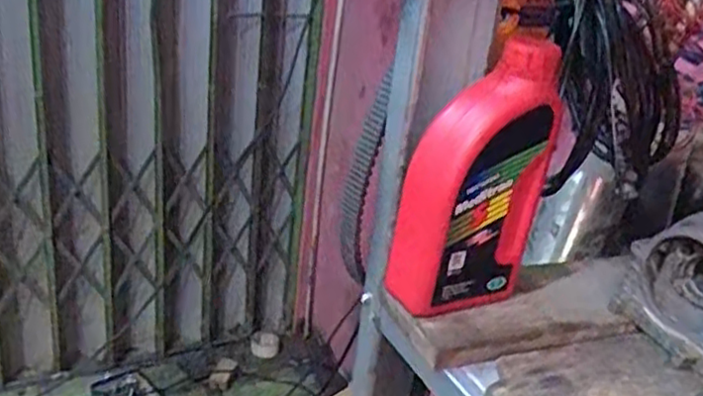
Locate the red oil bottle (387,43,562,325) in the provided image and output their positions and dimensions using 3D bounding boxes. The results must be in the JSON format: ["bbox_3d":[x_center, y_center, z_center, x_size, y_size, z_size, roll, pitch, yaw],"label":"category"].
[{"bbox_3d":[0.097,-0.013,0.574,0.107,0.210,0.062,-7,27,-30],"label":"red oil bottle"}]

